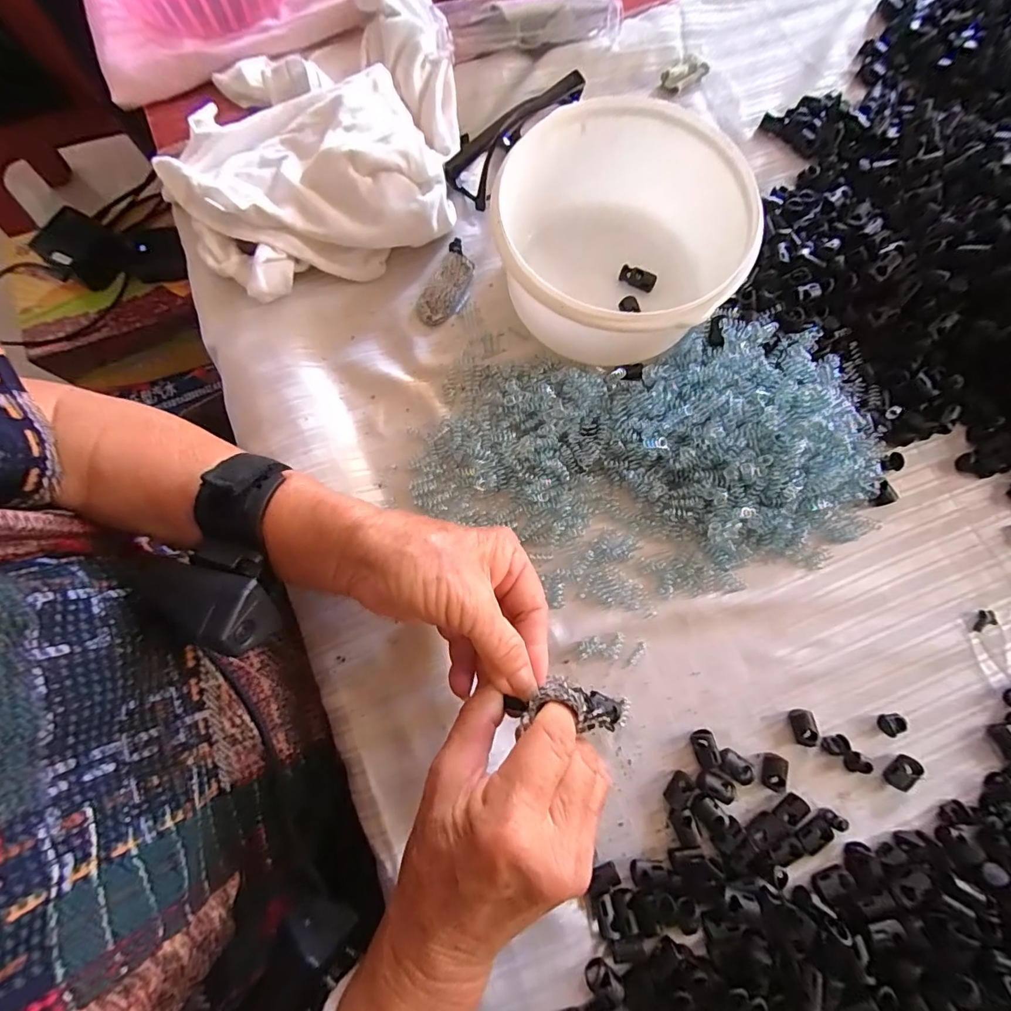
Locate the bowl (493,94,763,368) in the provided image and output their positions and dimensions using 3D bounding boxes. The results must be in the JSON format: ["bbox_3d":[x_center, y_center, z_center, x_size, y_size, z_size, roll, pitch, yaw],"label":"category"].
[{"bbox_3d":[0.076,-0.171,0.311,0.135,0.078,0.151,10,77,2],"label":"bowl"}]

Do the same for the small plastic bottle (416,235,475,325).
[{"bbox_3d":[-0.042,-0.161,0.342,0.025,0.015,0.062,27,79,6],"label":"small plastic bottle"}]

